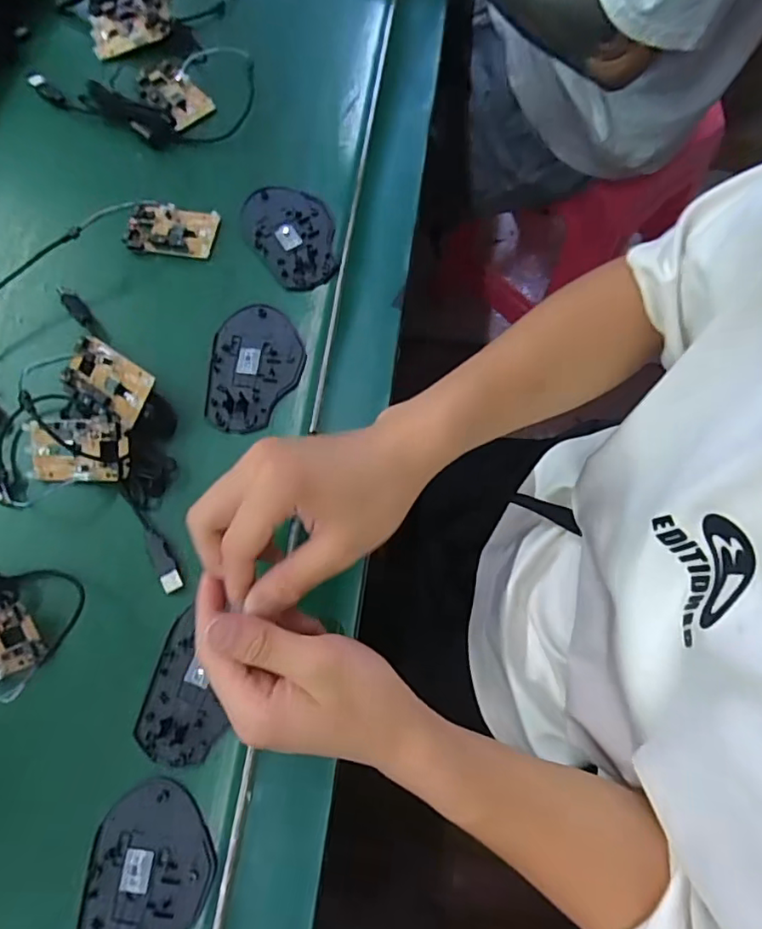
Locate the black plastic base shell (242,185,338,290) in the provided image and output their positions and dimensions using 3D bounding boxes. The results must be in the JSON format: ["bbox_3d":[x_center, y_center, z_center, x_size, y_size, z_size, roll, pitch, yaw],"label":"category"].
[{"bbox_3d":[-0.076,-0.202,0.487,0.074,0.009,0.116,-26,72,-10],"label":"black plastic base shell"}]

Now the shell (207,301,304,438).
[{"bbox_3d":[-0.100,-0.078,0.445,0.071,0.011,0.110,5,69,1],"label":"shell"}]

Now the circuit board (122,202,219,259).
[{"bbox_3d":[-0.181,-0.204,0.489,0.073,0.018,0.046,9,69,2],"label":"circuit board"}]

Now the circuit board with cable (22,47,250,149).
[{"bbox_3d":[-0.237,-0.367,0.536,0.226,0.028,0.103,21,70,7],"label":"circuit board with cable"}]

